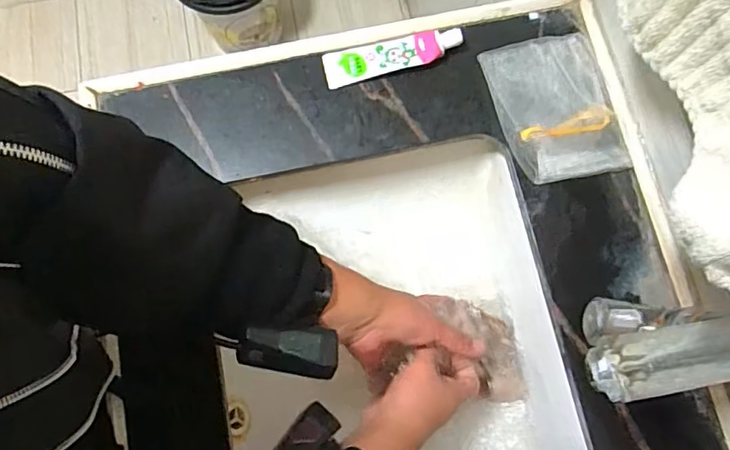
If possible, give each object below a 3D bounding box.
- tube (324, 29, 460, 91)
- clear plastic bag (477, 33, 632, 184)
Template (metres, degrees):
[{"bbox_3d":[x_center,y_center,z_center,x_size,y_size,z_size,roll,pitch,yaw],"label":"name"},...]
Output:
[{"bbox_3d":[0.026,-0.170,0.518,0.136,0.020,0.038,-12,77,-2],"label":"tube"},{"bbox_3d":[0.180,-0.110,0.500,0.105,0.017,0.139,-14,77,-2],"label":"clear plastic bag"}]

